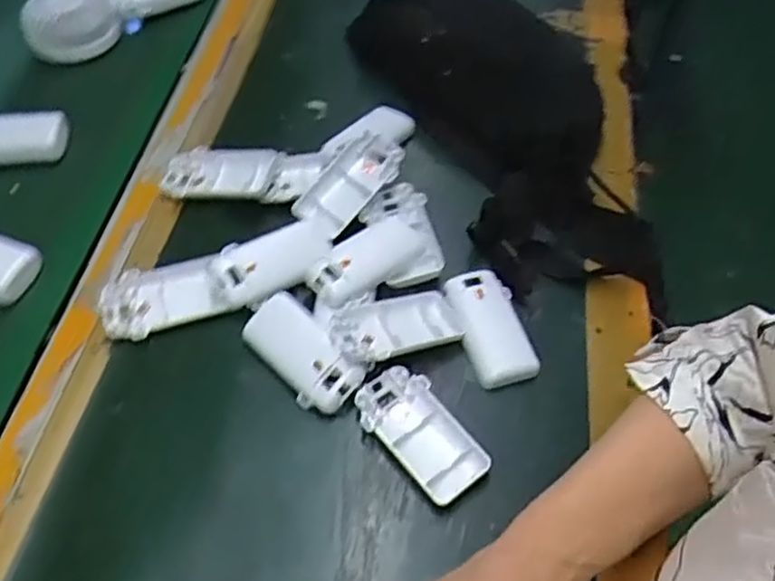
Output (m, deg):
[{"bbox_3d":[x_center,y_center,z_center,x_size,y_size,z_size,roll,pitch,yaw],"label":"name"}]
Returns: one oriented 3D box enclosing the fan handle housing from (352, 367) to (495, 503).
[{"bbox_3d":[0.021,0.094,0.468,0.050,0.015,0.095,-37,61,-24],"label":"fan handle housing"}]

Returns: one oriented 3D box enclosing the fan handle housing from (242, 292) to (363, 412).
[{"bbox_3d":[-0.060,0.041,0.489,0.044,0.027,0.094,-36,61,-23],"label":"fan handle housing"}]

